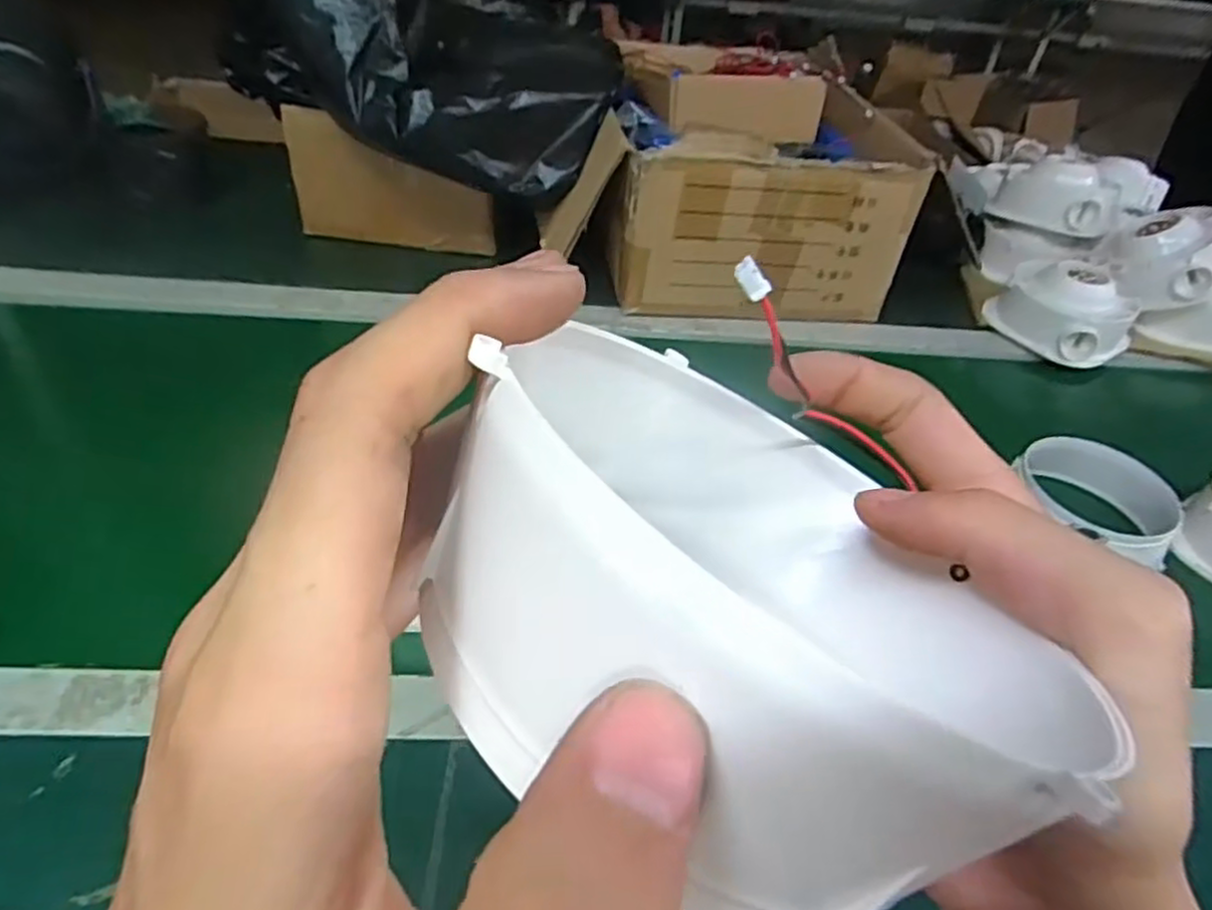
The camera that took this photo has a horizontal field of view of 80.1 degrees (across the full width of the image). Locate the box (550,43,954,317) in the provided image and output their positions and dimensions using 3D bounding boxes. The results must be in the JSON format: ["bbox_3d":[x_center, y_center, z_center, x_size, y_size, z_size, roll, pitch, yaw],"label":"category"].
[{"bbox_3d":[0.123,-0.286,0.780,0.367,0.184,0.206,-1,42,-8],"label":"box"}]

